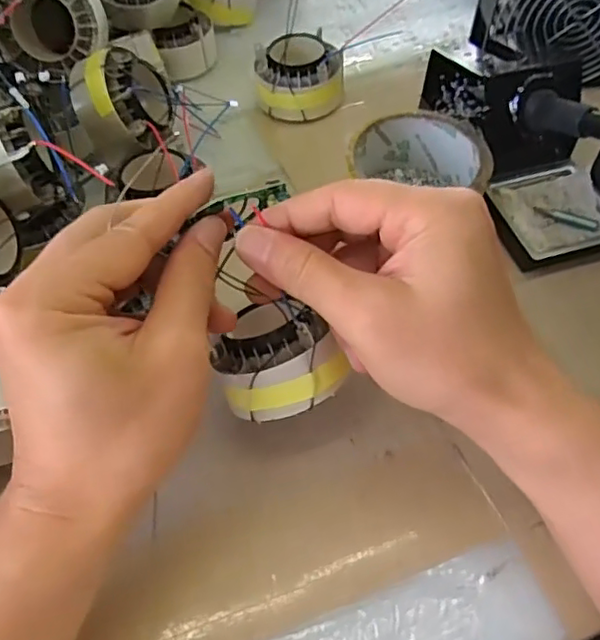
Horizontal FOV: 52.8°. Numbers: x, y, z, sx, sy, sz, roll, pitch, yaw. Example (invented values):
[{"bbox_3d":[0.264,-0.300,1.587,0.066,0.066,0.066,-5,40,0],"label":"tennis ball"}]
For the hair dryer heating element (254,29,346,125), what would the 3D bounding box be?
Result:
[{"bbox_3d":[-0.002,-0.178,0.448,0.065,0.050,0.052,-18,58,-10],"label":"hair dryer heating element"}]

